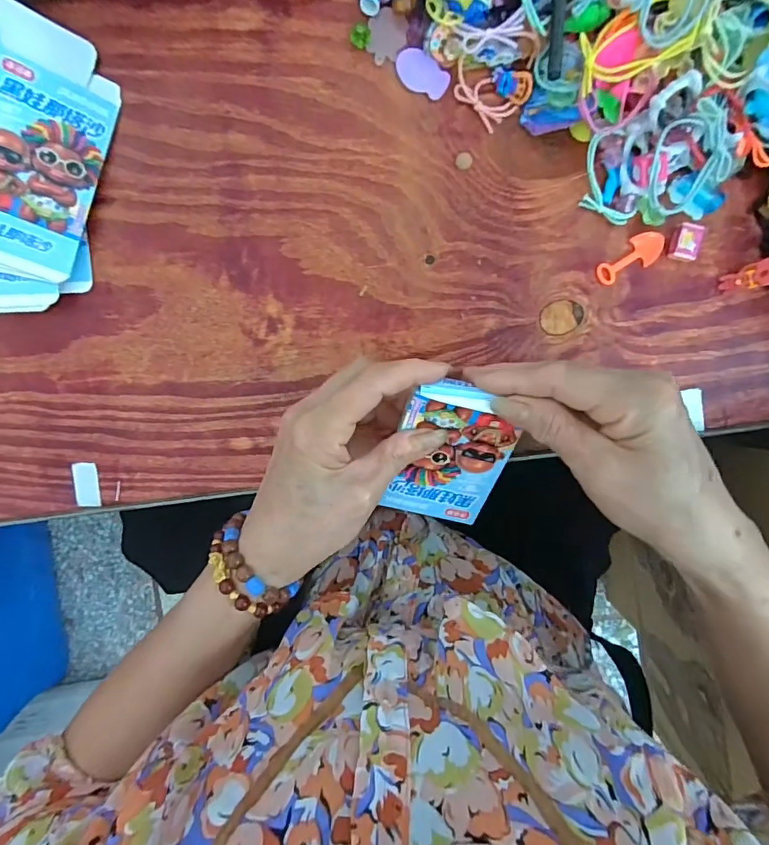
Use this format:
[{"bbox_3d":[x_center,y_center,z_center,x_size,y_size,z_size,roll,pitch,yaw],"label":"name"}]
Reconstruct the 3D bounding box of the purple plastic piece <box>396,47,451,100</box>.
[{"bbox_3d":[0.024,-0.225,0.303,0.036,0.004,0.021,38,96,-6],"label":"purple plastic piece"}]

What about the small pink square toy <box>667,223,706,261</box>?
[{"bbox_3d":[0.204,-0.122,0.318,0.016,0.010,0.022,14,98,-3],"label":"small pink square toy"}]

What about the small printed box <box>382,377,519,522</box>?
[{"bbox_3d":[0.038,0.021,0.277,0.063,0.009,0.094,11,127,-5],"label":"small printed box"}]

